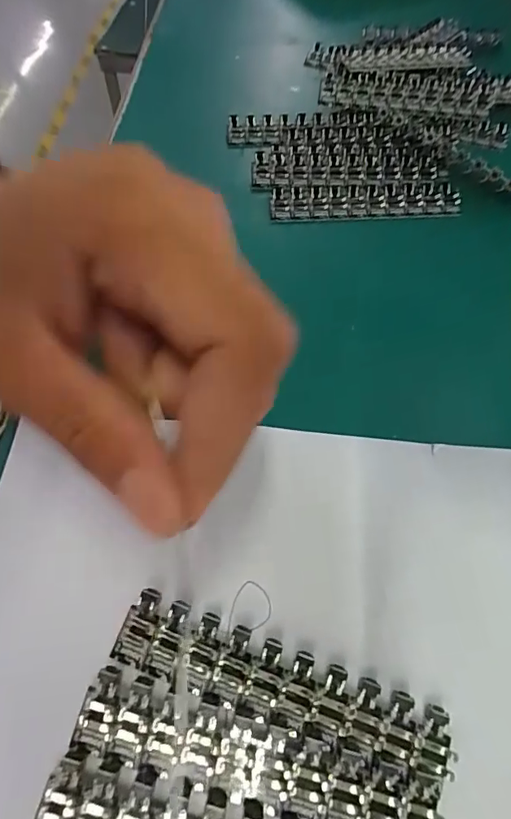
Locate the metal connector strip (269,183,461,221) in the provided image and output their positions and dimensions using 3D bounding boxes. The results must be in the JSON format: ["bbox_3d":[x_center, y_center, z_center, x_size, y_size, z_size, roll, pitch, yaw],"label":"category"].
[{"bbox_3d":[0.063,-0.120,0.278,0.108,0.004,0.023,-3,74,-4],"label":"metal connector strip"}]

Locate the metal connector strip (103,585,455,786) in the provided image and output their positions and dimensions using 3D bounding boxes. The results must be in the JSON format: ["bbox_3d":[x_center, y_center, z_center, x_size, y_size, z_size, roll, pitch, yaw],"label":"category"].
[{"bbox_3d":[0.008,0.088,0.154,0.109,0.008,0.023,17,62,9],"label":"metal connector strip"}]

